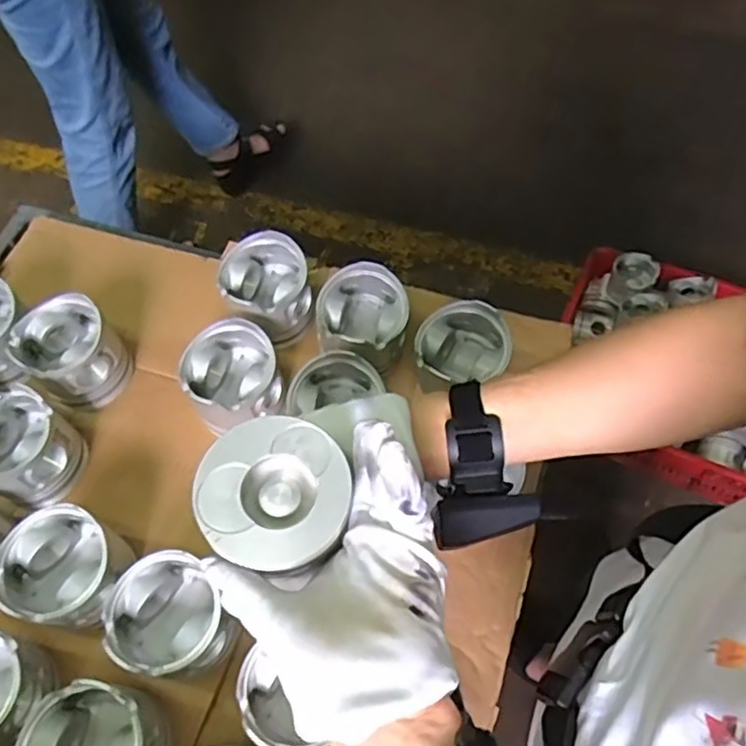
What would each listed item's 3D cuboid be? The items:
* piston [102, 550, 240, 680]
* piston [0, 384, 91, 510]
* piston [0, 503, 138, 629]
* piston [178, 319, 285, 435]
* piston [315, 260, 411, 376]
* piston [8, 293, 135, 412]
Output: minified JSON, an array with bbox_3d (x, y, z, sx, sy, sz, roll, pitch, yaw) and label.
[{"bbox_3d":[-0.169,0.211,0.558,0.091,0.079,0.097,-33,65,-15],"label":"piston"},{"bbox_3d":[-0.338,0.076,0.637,0.100,0.074,0.094,34,68,19],"label":"piston"},{"bbox_3d":[-0.267,0.175,0.582,0.094,0.086,0.096,23,64,14],"label":"piston"},{"bbox_3d":[-0.137,0.006,0.654,0.096,0.068,0.099,-1,61,2],"label":"piston"},{"bbox_3d":[-0.012,-0.054,0.672,0.092,0.061,0.096,27,66,16],"label":"piston"},{"bbox_3d":[-0.312,-0.021,0.695,0.090,0.083,0.092,-1,61,2],"label":"piston"}]

